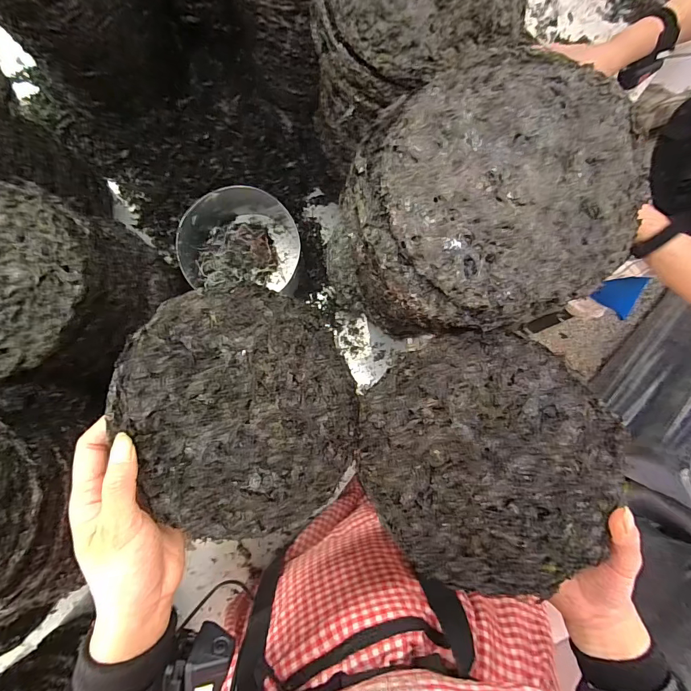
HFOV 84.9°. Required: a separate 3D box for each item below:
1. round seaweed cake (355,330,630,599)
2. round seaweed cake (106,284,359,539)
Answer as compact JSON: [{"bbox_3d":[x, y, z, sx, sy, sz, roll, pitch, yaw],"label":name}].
[{"bbox_3d":[0.105,0.088,0.302,0.189,0.013,0.189,-3,81,21],"label":"round seaweed cake"},{"bbox_3d":[-0.076,0.047,0.309,0.180,0.015,0.189,6,77,-24],"label":"round seaweed cake"}]

